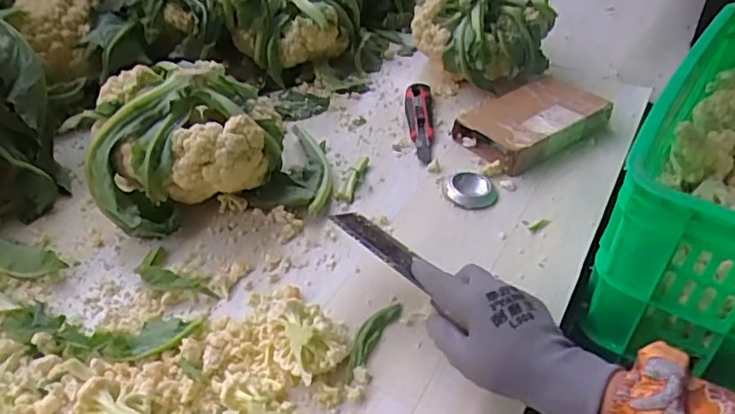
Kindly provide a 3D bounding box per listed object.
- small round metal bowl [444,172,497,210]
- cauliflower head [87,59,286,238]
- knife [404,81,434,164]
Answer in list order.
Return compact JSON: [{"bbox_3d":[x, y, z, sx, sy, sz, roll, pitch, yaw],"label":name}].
[{"bbox_3d":[0.119,-0.021,0.684,0.054,0.013,0.061,-10,42,-11],"label":"small round metal bowl"},{"bbox_3d":[-0.200,-0.075,0.650,0.194,0.125,0.183,-13,42,-14],"label":"cauliflower head"},{"bbox_3d":[0.071,-0.118,0.804,0.037,0.018,0.184,2,41,2],"label":"knife"}]

